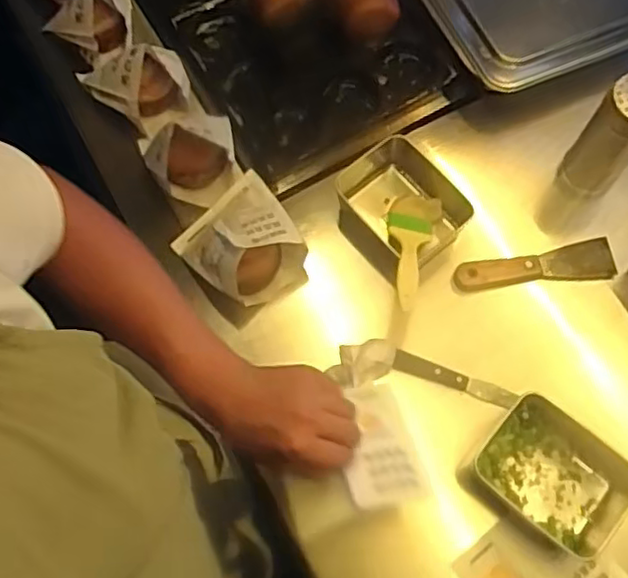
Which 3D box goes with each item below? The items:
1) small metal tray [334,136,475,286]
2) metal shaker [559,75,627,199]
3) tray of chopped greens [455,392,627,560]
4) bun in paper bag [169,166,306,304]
[{"bbox_3d":[0.091,-0.098,0.744,0.117,0.053,0.143,-33,71,-11],"label":"small metal tray"},{"bbox_3d":[0.322,-0.162,0.712,0.060,0.148,0.052,34,73,14],"label":"metal shaker"},{"bbox_3d":[0.233,0.187,0.658,0.138,0.066,0.110,40,74,15],"label":"tray of chopped greens"},{"bbox_3d":[-0.075,-0.056,0.725,0.116,0.074,0.127,-42,73,-14],"label":"bun in paper bag"}]

